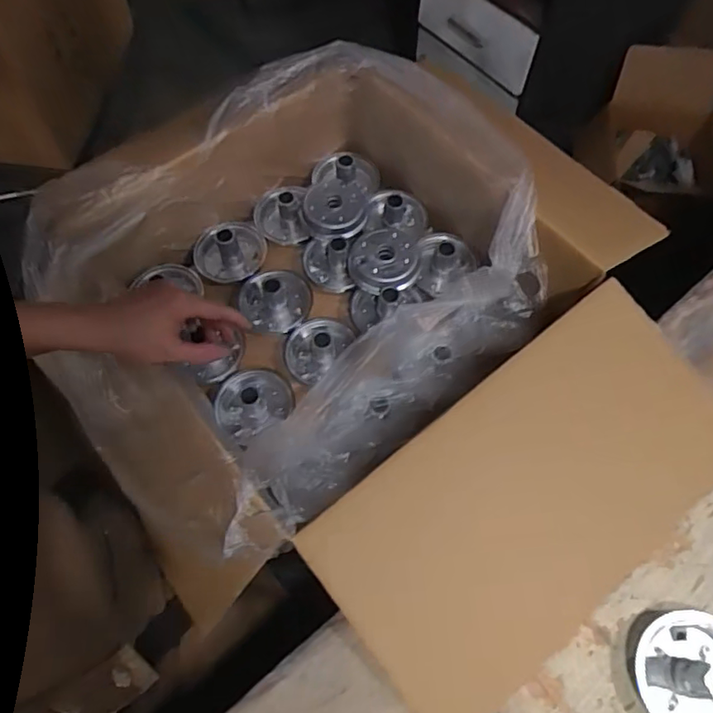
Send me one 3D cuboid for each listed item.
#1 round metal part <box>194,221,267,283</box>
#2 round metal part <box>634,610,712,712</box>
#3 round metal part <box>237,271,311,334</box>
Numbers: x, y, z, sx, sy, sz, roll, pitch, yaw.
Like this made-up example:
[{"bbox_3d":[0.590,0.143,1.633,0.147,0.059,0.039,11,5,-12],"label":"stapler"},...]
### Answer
[{"bbox_3d":[-0.165,-0.137,0.724,0.093,0.064,0.082,-22,66,-10],"label":"round metal part"},{"bbox_3d":[0.271,0.251,0.425,0.084,0.060,0.095,14,66,6],"label":"round metal part"},{"bbox_3d":[-0.103,-0.074,0.692,0.084,0.066,0.080,0,65,0],"label":"round metal part"}]

